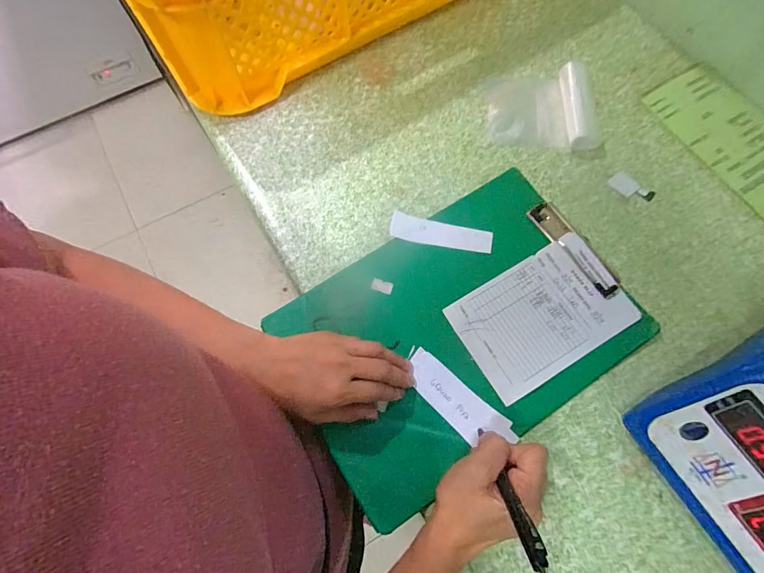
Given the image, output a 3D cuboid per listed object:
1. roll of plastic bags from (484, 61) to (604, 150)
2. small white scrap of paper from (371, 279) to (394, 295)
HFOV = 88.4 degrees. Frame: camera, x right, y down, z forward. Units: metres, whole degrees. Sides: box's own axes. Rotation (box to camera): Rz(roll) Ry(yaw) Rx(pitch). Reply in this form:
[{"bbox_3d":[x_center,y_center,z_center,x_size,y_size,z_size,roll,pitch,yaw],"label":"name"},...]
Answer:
[{"bbox_3d":[0.191,-0.217,0.464,0.125,0.034,0.106,1,71,1],"label":"roll of plastic bags"},{"bbox_3d":[0.000,-0.001,0.400,0.021,0.004,0.012,16,72,6],"label":"small white scrap of paper"}]

